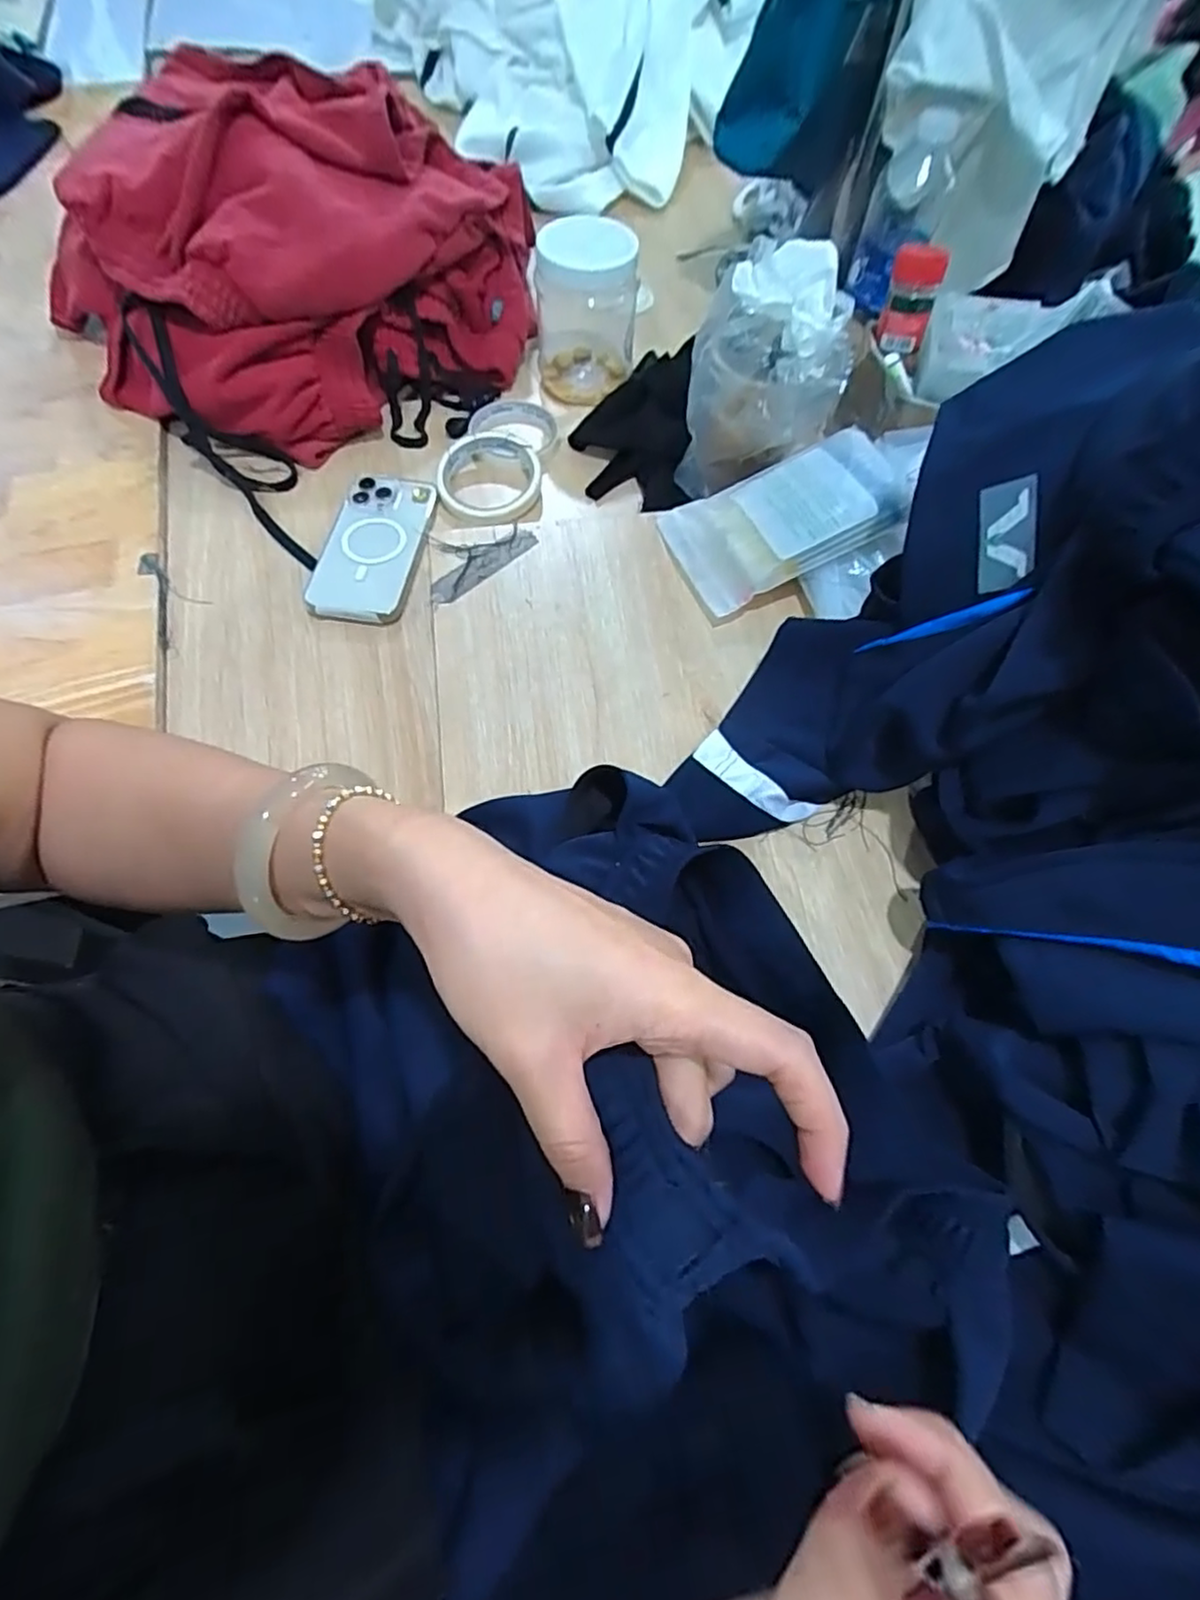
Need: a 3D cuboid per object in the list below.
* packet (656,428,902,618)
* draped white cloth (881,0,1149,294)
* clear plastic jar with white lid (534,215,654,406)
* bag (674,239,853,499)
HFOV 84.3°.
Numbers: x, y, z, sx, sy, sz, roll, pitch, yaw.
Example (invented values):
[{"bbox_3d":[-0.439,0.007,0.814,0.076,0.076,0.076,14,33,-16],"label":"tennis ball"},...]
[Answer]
[{"bbox_3d":[0.142,-0.220,0.509,0.165,0.016,0.107,-24,66,6],"label":"packet"},{"bbox_3d":[0.315,-0.582,0.545,0.175,0.260,0.084,14,65,4],"label":"draped white cloth"},{"bbox_3d":[-0.013,-0.485,0.645,0.096,0.115,0.114,-2,65,-3],"label":"clear plastic jar with white lid"},{"bbox_3d":[0.125,-0.320,0.513,0.111,0.173,0.082,27,67,10],"label":"bag"}]

